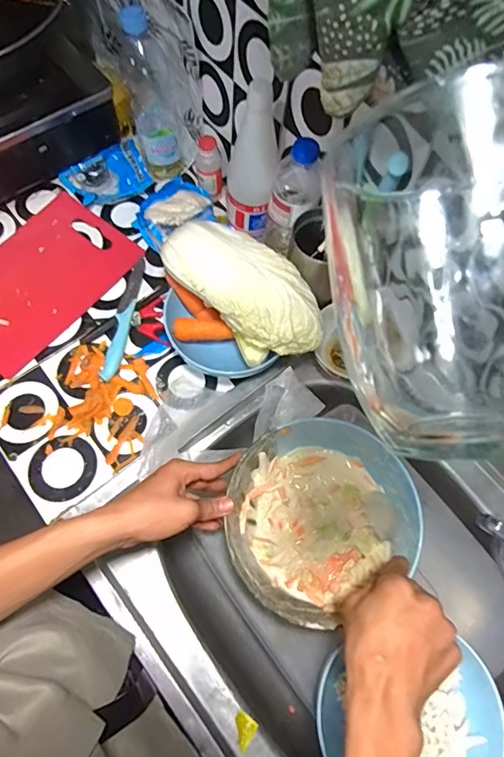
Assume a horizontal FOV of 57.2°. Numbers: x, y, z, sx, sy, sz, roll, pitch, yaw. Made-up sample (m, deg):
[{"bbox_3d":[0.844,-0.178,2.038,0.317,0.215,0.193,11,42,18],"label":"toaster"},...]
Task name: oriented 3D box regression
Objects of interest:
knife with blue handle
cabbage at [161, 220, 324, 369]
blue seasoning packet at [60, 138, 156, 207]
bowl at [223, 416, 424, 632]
[{"bbox_3d":[-0.186,-0.088,0.671,0.023,0.009,0.193,10,68,1],"label":"knife with blue handle"},{"bbox_3d":[-0.007,-0.108,0.575,0.211,0.107,0.097,40,71,13],"label":"cabbage"},{"bbox_3d":[-0.235,-0.327,0.738,0.120,0.045,0.094,-30,72,-14],"label":"blue seasoning packet"},{"bbox_3d":[0.070,0.147,0.507,0.198,0.075,0.181,1,68,-3],"label":"bowl"}]

